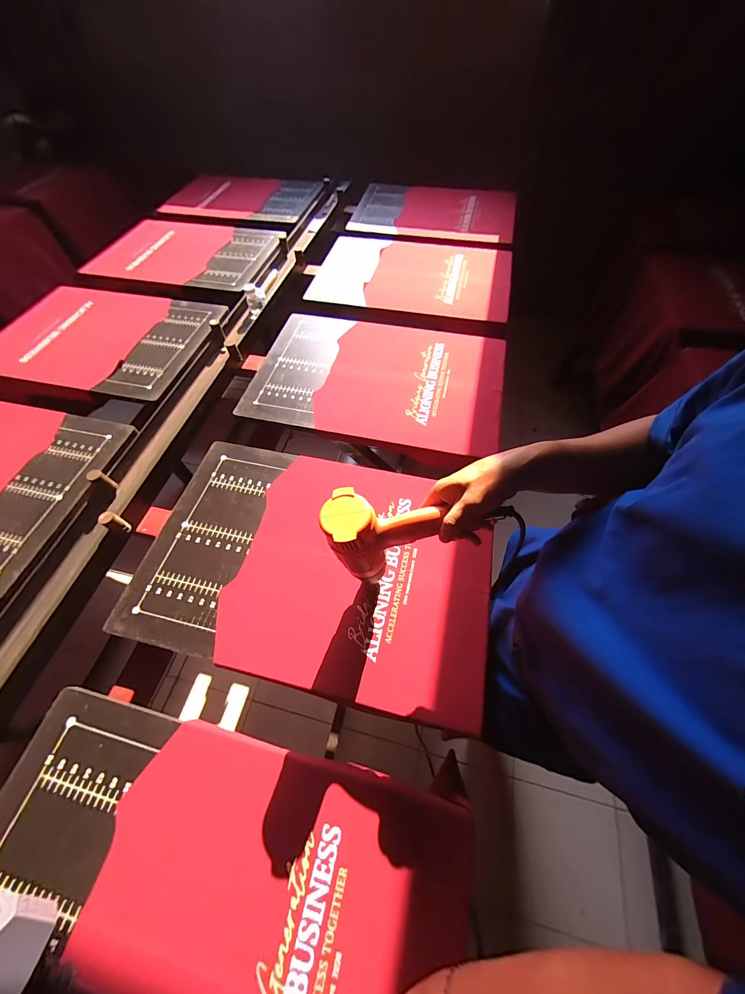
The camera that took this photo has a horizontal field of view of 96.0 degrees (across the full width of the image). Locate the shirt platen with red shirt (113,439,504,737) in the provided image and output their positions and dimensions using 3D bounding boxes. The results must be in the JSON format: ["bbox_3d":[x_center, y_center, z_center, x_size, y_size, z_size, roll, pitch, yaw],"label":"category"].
[{"bbox_3d":[-0.100,0.098,0.584,0.586,0.025,0.396,10,60,8],"label":"shirt platen with red shirt"}]

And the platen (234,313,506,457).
[{"bbox_3d":[0.014,-0.305,0.823,0.585,0.024,0.402,11,60,9],"label":"platen"}]

